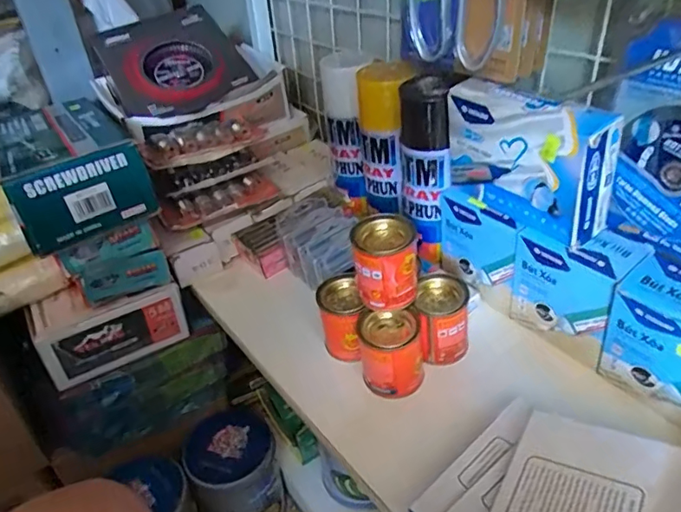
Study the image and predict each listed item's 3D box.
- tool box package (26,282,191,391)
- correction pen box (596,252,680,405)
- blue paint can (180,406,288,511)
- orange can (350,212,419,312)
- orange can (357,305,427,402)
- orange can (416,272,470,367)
[{"bbox_3d":[-0.259,0.069,0.591,0.148,0.089,0.069,-22,39,-22],"label":"tool box package"},{"bbox_3d":[0.265,0.062,0.404,0.068,0.094,0.092,-30,43,-30],"label":"correction pen box"},{"bbox_3d":[-0.143,0.304,0.719,0.110,0.155,0.111,-3,36,2],"label":"blue paint can"},{"bbox_3d":[0.040,0.005,0.463,0.054,0.063,0.059,-3,36,2],"label":"orange can"},{"bbox_3d":[0.045,0.085,0.466,0.055,0.067,0.050,-3,36,2],"label":"orange can"},{"bbox_3d":[0.095,0.058,0.492,0.047,0.066,0.057,0,36,7],"label":"orange can"}]

